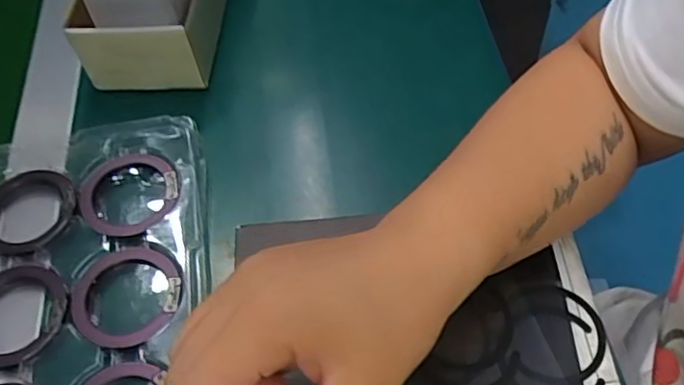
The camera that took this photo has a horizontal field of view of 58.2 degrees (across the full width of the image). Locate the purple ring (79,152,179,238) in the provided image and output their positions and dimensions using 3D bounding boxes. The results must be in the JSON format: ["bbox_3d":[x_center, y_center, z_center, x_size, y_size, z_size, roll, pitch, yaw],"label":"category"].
[{"bbox_3d":[-0.129,-0.001,0.369,0.055,0.004,0.058,-1,56,1],"label":"purple ring"}]

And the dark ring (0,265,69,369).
[{"bbox_3d":[-0.179,0.067,0.333,0.060,0.008,0.055,-1,56,1],"label":"dark ring"}]

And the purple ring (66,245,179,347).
[{"bbox_3d":[-0.117,0.056,0.335,0.058,0.004,0.057,-1,56,1],"label":"purple ring"}]

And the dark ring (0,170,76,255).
[{"bbox_3d":[-0.189,0.012,0.368,0.058,0.011,0.054,-1,56,1],"label":"dark ring"}]

